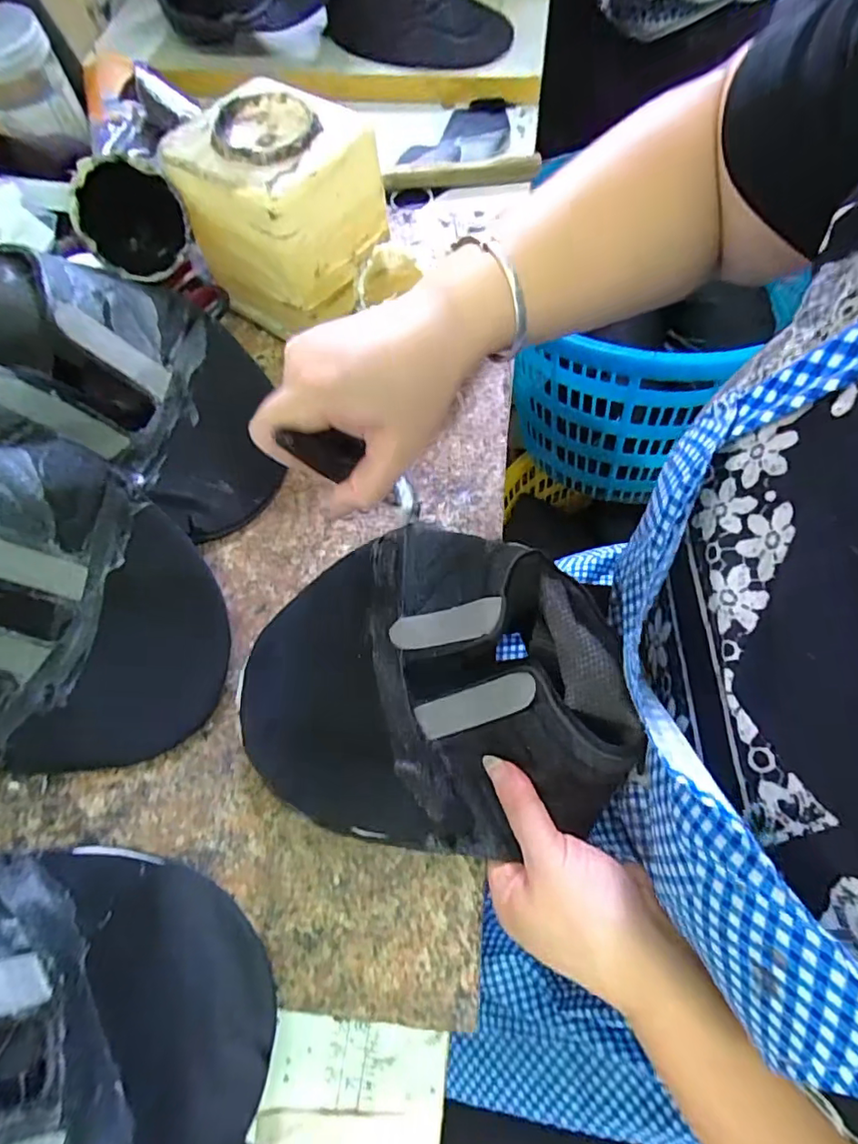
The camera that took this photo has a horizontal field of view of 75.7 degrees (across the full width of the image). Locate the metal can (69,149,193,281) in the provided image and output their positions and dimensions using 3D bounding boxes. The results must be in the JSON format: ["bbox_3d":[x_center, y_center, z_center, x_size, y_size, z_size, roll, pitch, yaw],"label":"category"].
[{"bbox_3d":[-0.215,-0.258,0.402,0.071,0.069,0.101,-25,41,-8],"label":"metal can"}]

